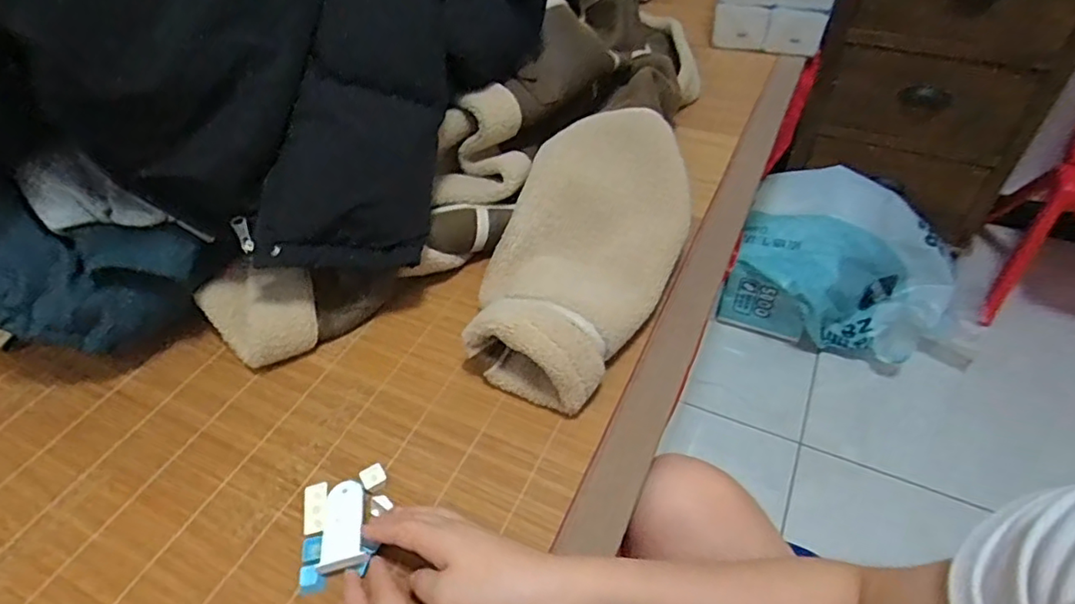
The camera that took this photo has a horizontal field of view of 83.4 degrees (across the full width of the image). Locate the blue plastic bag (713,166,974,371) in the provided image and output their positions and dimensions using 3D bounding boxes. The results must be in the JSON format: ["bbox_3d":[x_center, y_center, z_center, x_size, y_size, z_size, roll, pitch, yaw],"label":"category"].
[{"bbox_3d":[0.603,-0.065,1.170,0.432,0.206,0.315,11,47,13],"label":"blue plastic bag"}]

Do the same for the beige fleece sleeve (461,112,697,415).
[{"bbox_3d":[0.052,-0.061,0.633,0.178,0.103,0.356,17,48,18],"label":"beige fleece sleeve"}]

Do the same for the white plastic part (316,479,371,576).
[{"bbox_3d":[-0.151,0.172,0.470,0.035,0.013,0.069,-9,41,-7],"label":"white plastic part"}]

